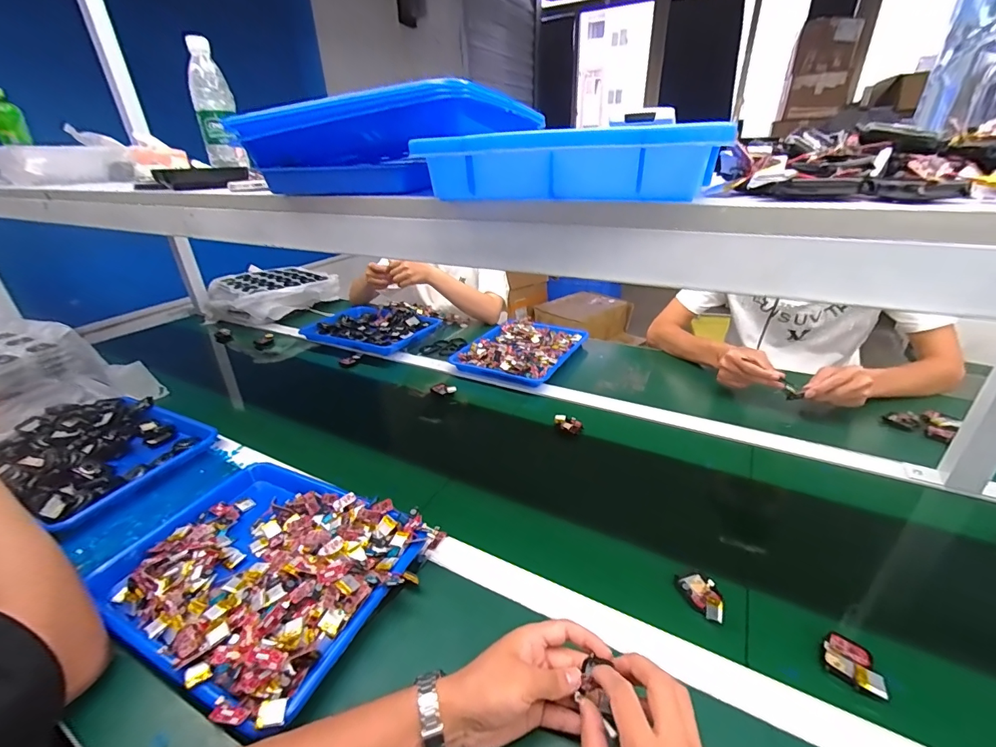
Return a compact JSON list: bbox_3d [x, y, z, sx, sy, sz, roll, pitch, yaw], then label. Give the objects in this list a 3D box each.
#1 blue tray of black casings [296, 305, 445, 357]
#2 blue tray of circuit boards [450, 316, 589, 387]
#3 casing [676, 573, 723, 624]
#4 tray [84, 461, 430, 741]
[{"bbox_3d":[-0.345,-0.128,1.214,0.314,0.053,0.282,15,32,29],"label":"blue tray of black casings"},{"bbox_3d":[0.062,-0.068,1.061,0.248,0.038,0.303,12,31,26],"label":"blue tray of circuit boards"},{"bbox_3d":[0.233,0.245,0.472,0.036,0.020,0.058,-13,30,-20],"label":"casing"},{"bbox_3d":[-0.280,0.223,0.514,0.333,0.064,0.261,12,31,25],"label":"tray"}]

